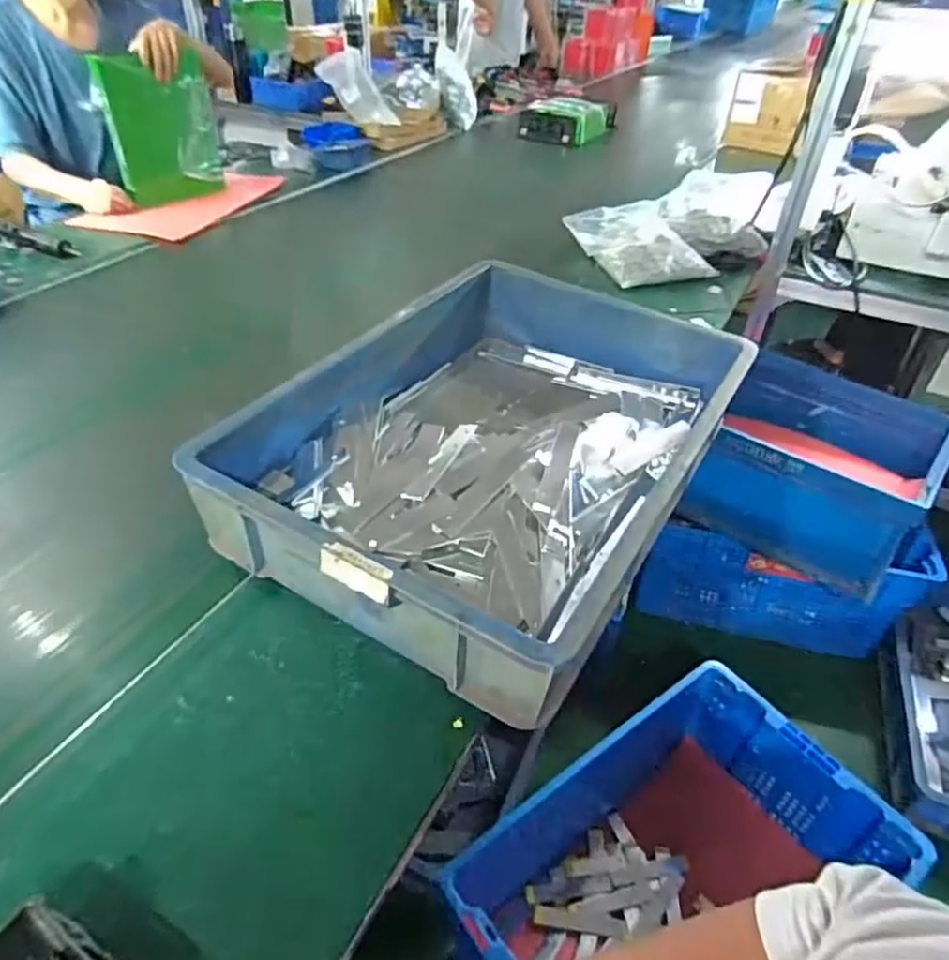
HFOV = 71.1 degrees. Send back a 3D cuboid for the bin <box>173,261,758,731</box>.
[{"bbox_3d":[0.038,-0.049,0.775,0.407,0.130,0.590,23,44,23],"label":"bin"}]

